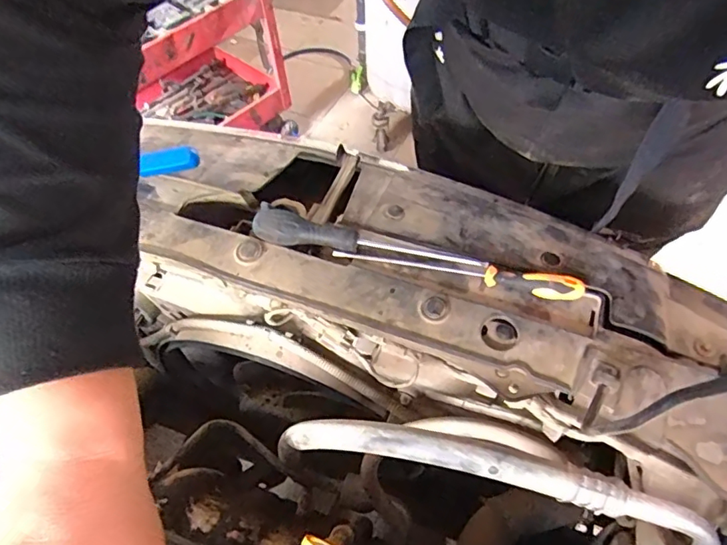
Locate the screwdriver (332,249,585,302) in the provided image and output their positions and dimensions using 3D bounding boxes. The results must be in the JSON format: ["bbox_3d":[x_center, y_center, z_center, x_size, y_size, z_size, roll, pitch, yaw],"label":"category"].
[{"bbox_3d":[0.082,-0.003,0.485,0.227,0.022,0.020,11,55,9],"label":"screwdriver"}]

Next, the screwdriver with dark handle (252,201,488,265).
[{"bbox_3d":[0.002,-0.034,0.503,0.219,0.031,0.026,8,55,7],"label":"screwdriver with dark handle"}]

